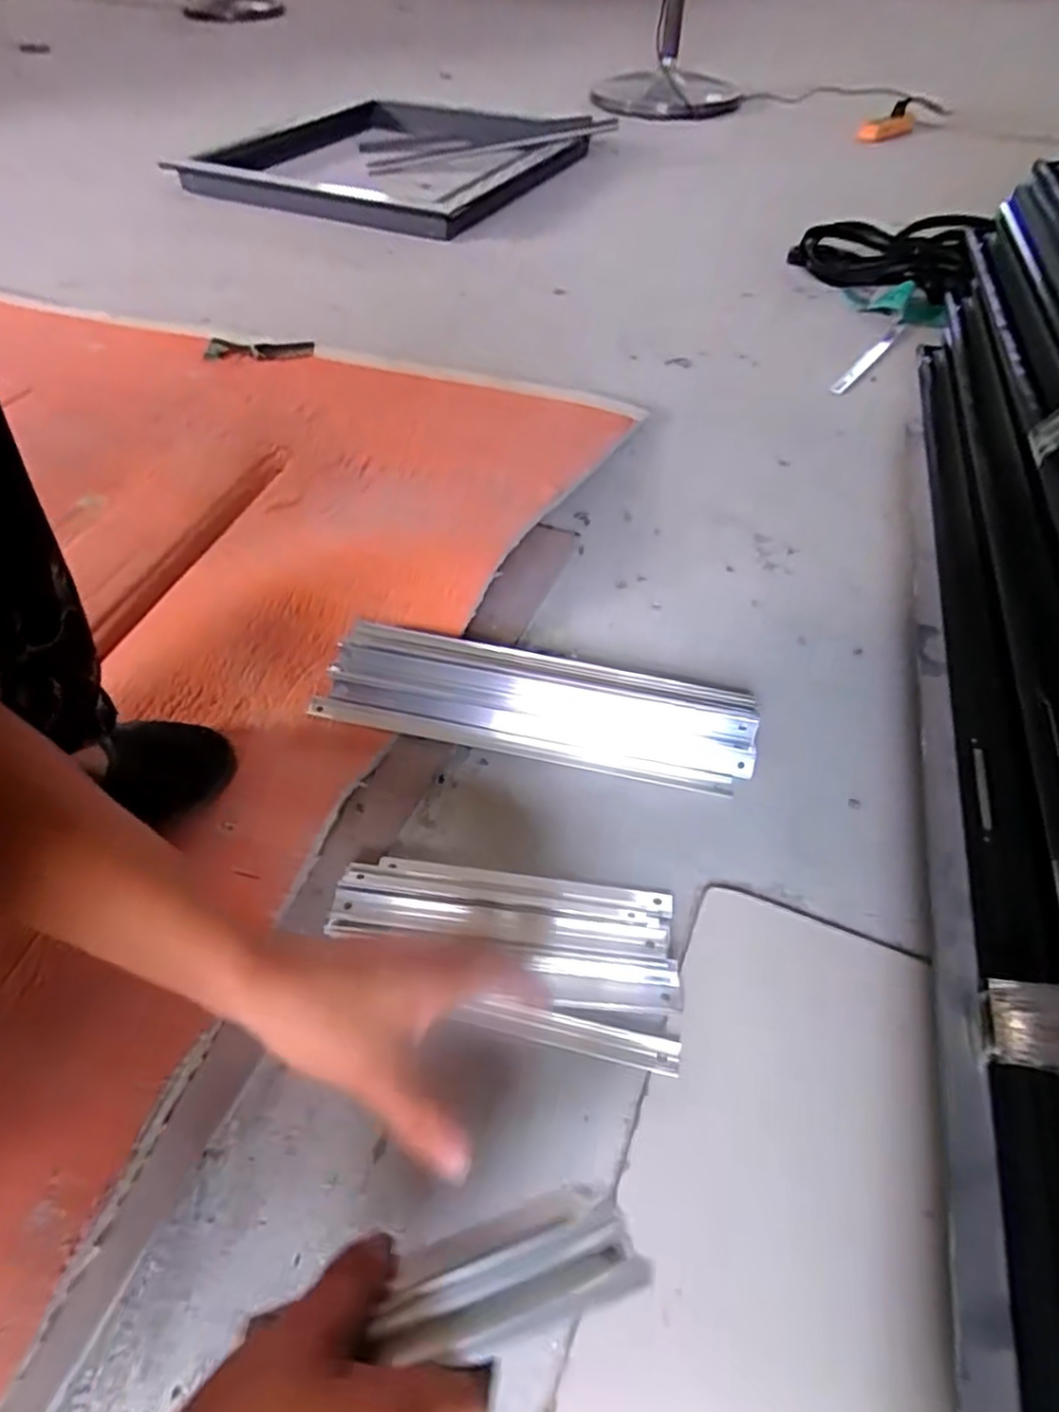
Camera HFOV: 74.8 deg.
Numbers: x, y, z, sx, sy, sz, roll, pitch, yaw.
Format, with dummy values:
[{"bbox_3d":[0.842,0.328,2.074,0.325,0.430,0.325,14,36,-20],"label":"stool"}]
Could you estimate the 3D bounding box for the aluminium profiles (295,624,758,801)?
[{"bbox_3d":[0.006,-0.002,0.574,0.347,0.038,0.089,10,51,7],"label":"aluminium profiles"}]

